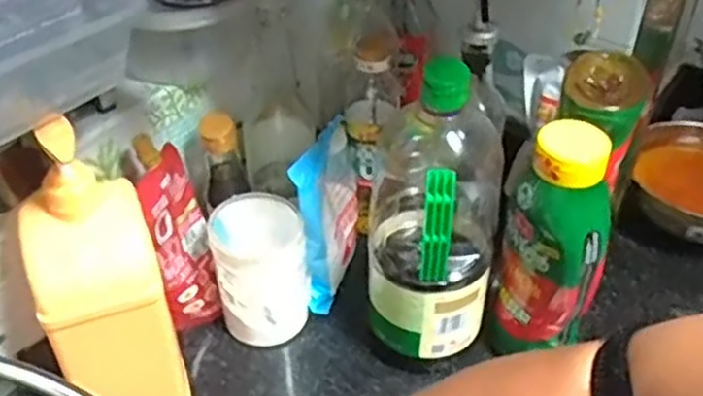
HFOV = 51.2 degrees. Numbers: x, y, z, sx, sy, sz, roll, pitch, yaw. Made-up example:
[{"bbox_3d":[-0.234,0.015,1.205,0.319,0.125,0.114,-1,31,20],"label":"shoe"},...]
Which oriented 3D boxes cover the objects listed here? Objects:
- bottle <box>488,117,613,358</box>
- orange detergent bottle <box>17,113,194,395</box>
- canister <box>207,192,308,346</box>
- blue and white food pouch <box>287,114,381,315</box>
[{"bbox_3d":[0.163,0.046,0.603,0.070,0.217,0.057,1,40,3],"label":"bottle"},{"bbox_3d":[-0.187,0.081,0.560,0.085,0.275,0.078,-20,44,-21],"label":"orange detergent bottle"},{"bbox_3d":[-0.085,0.070,0.691,0.081,0.123,0.084,-1,40,0],"label":"canister"},{"bbox_3d":[-0.012,0.006,0.733,0.046,0.171,0.138,11,42,14],"label":"blue and white food pouch"}]

